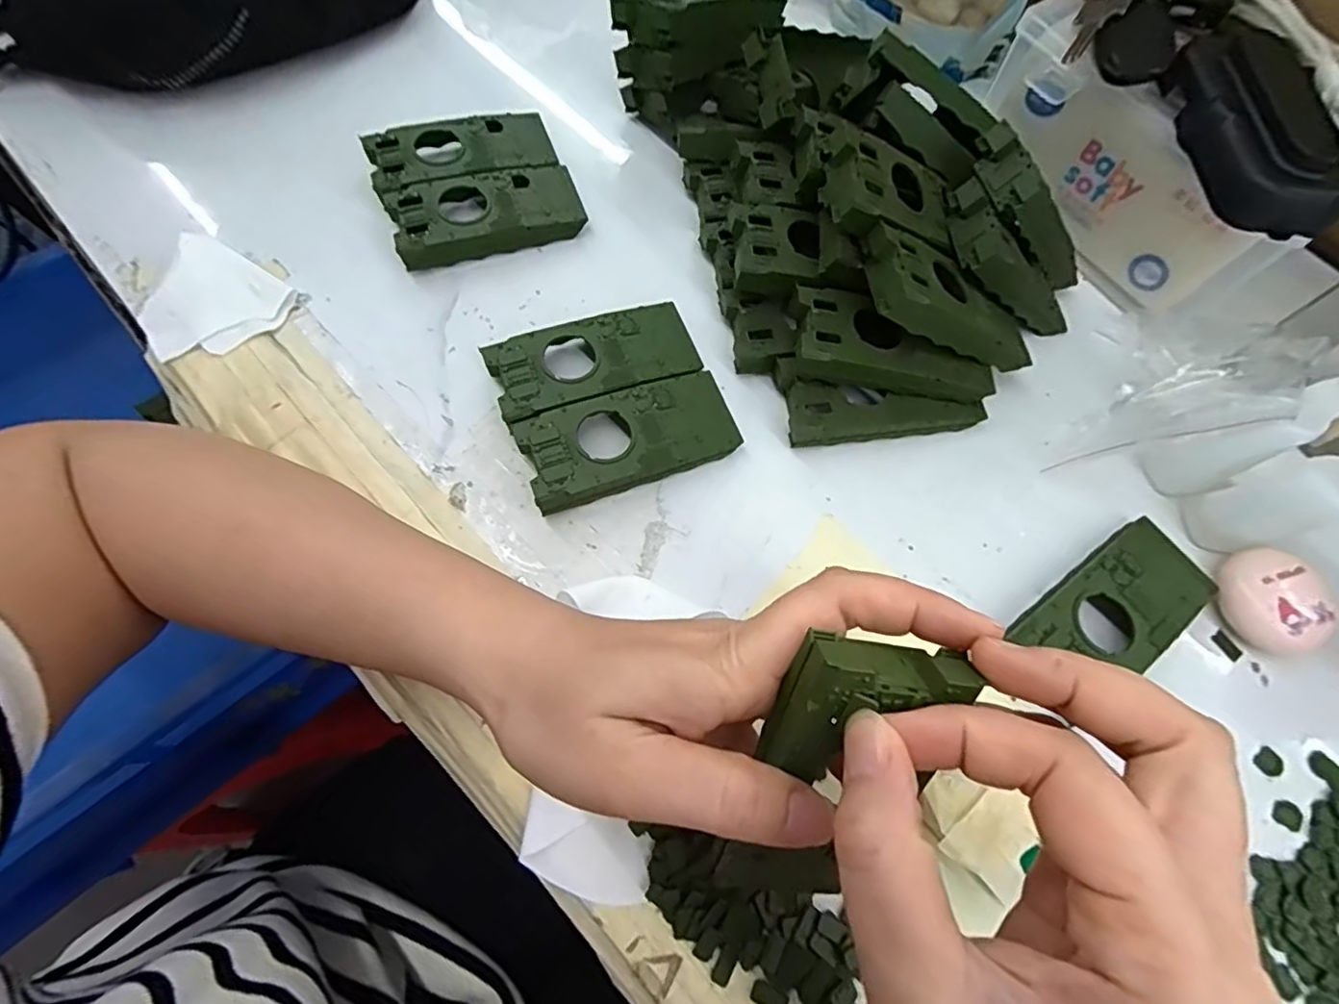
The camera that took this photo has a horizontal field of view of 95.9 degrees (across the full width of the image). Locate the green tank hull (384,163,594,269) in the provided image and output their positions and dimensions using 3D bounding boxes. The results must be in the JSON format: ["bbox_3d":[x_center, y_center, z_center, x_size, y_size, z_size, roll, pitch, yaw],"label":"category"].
[{"bbox_3d":[-0.103,-0.164,0.345,0.102,0.022,0.047,-20,72,-11],"label":"green tank hull"}]

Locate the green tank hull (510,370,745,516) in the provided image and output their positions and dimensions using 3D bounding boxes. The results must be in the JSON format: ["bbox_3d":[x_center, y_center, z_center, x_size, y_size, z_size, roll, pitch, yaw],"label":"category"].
[{"bbox_3d":[-0.019,-0.030,0.299,0.103,0.021,0.047,-21,72,-11],"label":"green tank hull"}]

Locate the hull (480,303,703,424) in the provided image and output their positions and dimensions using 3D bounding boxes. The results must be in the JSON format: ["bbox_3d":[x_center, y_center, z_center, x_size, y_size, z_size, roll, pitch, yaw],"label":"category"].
[{"bbox_3d":[-0.038,-0.071,0.313,0.103,0.020,0.048,-18,71,-10],"label":"hull"}]

